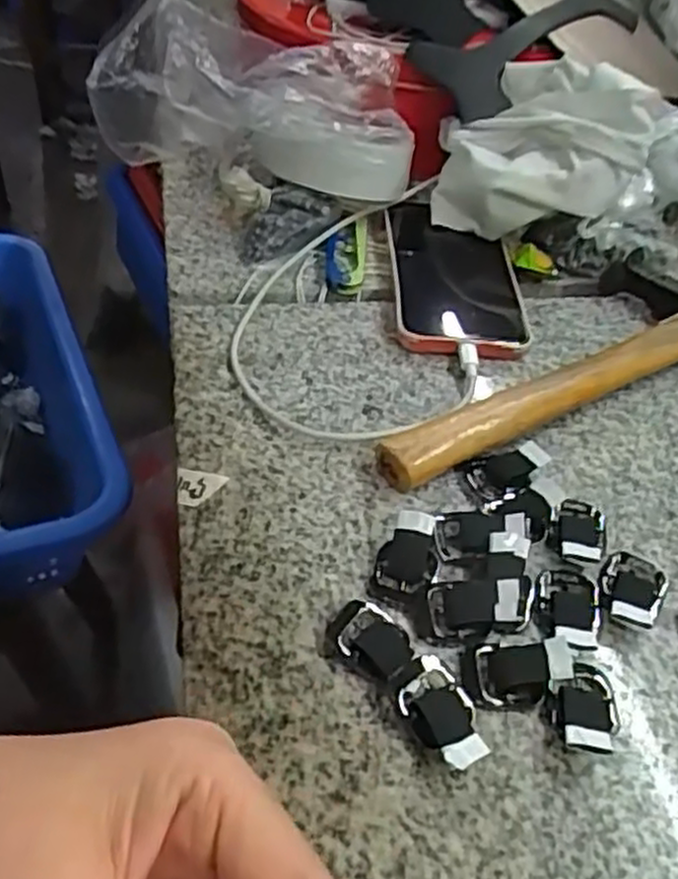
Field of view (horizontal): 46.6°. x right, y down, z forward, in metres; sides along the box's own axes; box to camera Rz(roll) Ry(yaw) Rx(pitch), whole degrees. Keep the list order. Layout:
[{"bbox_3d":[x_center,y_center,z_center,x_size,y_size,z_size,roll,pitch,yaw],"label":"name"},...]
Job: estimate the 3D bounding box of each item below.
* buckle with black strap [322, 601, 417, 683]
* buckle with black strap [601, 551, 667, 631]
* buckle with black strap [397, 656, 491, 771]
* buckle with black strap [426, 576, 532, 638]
[{"bbox_3d":[0.012,0.075,0.296,0.031,0.006,0.026,21,46,14],"label":"buckle with black strap"},{"bbox_3d":[0.121,0.060,0.322,0.025,0.012,0.040,24,47,16],"label":"buckle with black strap"},{"bbox_3d":[0.037,0.096,0.275,0.023,0.011,0.036,-27,54,-29],"label":"buckle with black strap"},{"bbox_3d":[0.057,0.062,0.305,0.042,0.014,0.024,4,45,-3],"label":"buckle with black strap"}]

